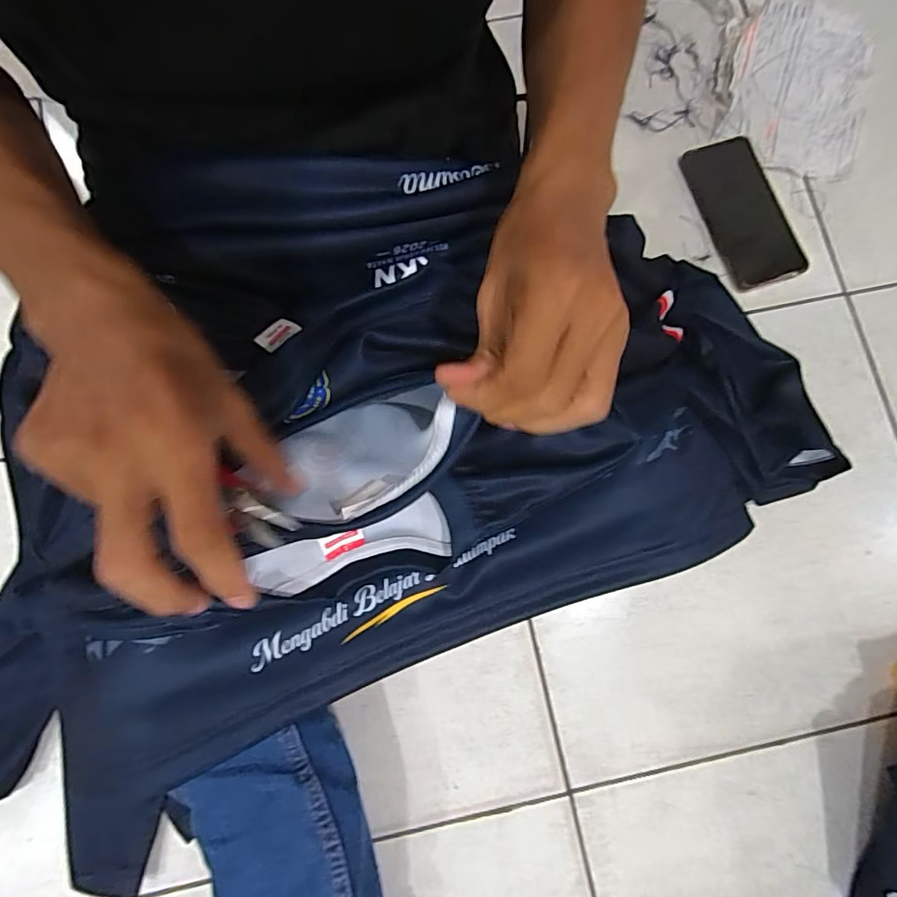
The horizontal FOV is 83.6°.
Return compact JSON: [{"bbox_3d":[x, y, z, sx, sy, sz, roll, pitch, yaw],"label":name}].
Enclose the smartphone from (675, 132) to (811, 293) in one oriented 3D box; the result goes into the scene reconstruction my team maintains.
[{"bbox_3d":[0.307,-0.247,0.526,0.075,0.013,0.167,-18,80,-4],"label":"smartphone"}]

